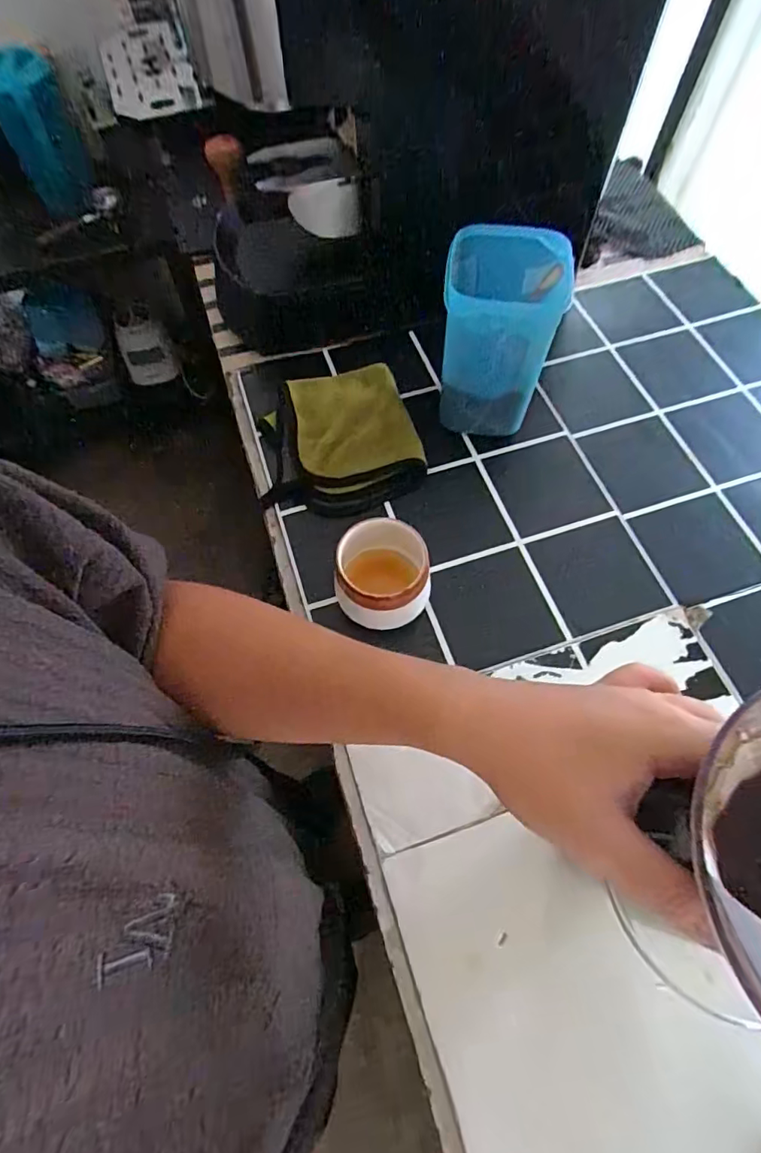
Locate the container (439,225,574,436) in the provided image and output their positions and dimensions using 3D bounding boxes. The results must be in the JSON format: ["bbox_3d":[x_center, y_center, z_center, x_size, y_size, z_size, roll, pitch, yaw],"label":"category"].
[{"bbox_3d":[0.105,-0.211,0.473,0.098,0.157,0.071,8,64,5],"label":"container"}]

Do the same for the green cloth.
[{"bbox_3d":[-0.044,-0.135,0.512,0.145,0.027,0.160,-14,64,-6],"label":"green cloth"}]

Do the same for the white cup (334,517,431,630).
[{"bbox_3d":[-0.001,0.000,0.416,0.070,0.074,0.065,0,64,1],"label":"white cup"}]

